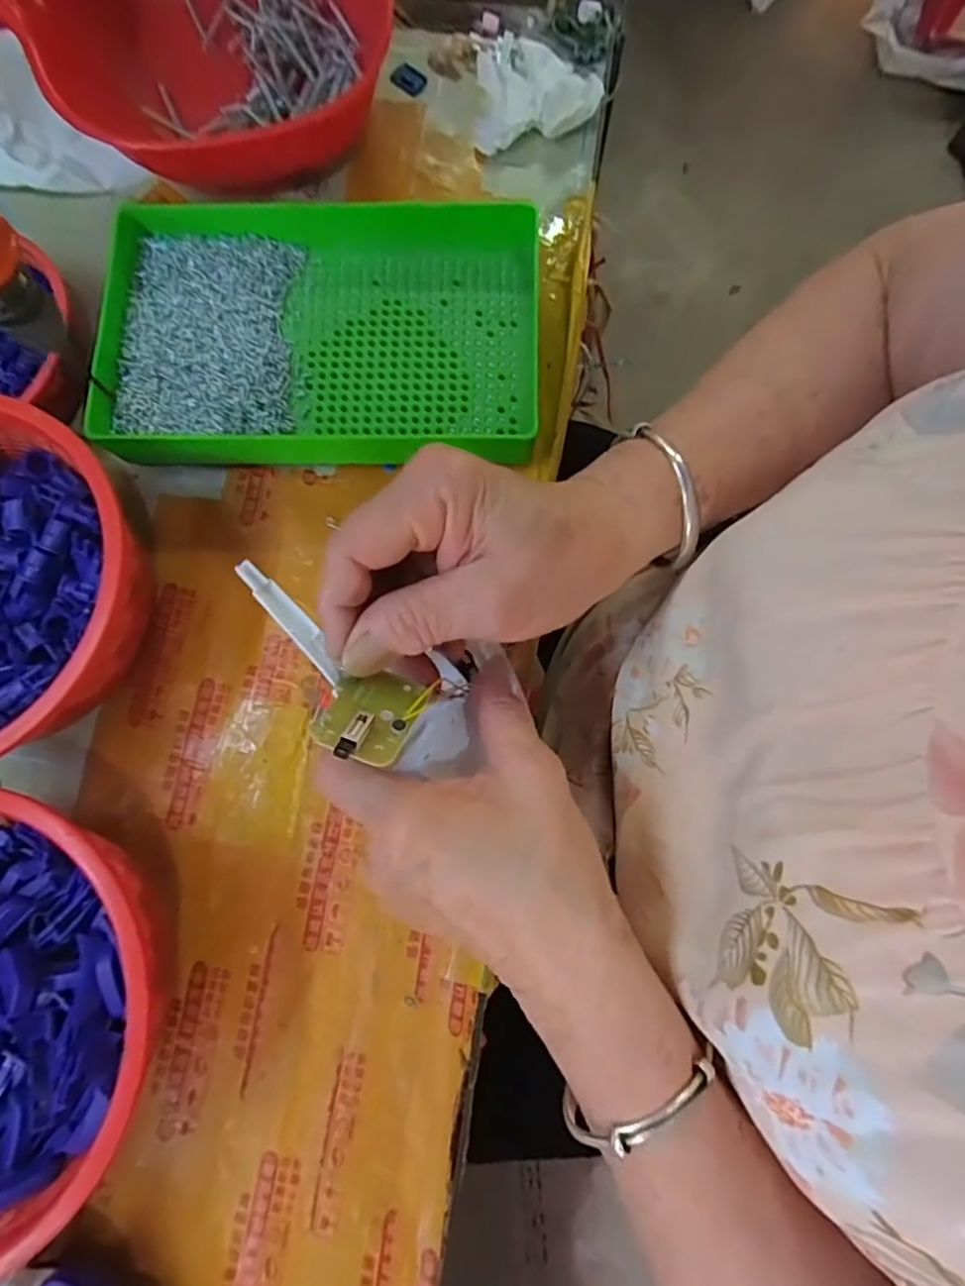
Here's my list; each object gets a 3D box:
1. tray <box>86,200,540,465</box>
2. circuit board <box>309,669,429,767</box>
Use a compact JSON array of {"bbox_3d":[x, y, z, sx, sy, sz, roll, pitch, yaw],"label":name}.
[{"bbox_3d":[-0.090,-0.177,0.353,0.240,0.039,0.153,1,78,2],"label":"tray"},{"bbox_3d":[-0.040,0.023,0.217,0.032,0.008,0.042,17,42,3],"label":"circuit board"}]

